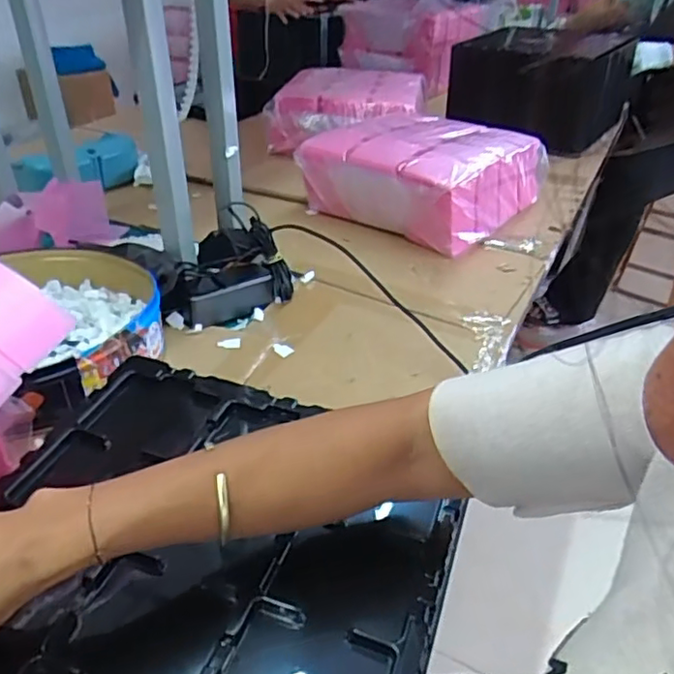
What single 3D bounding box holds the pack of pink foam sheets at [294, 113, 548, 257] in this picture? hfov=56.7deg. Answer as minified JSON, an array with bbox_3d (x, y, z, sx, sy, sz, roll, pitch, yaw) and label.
[{"bbox_3d":[0.160,-0.300,1.113,0.310,0.128,0.342,24,40,29],"label":"pack of pink foam sheets"}]

